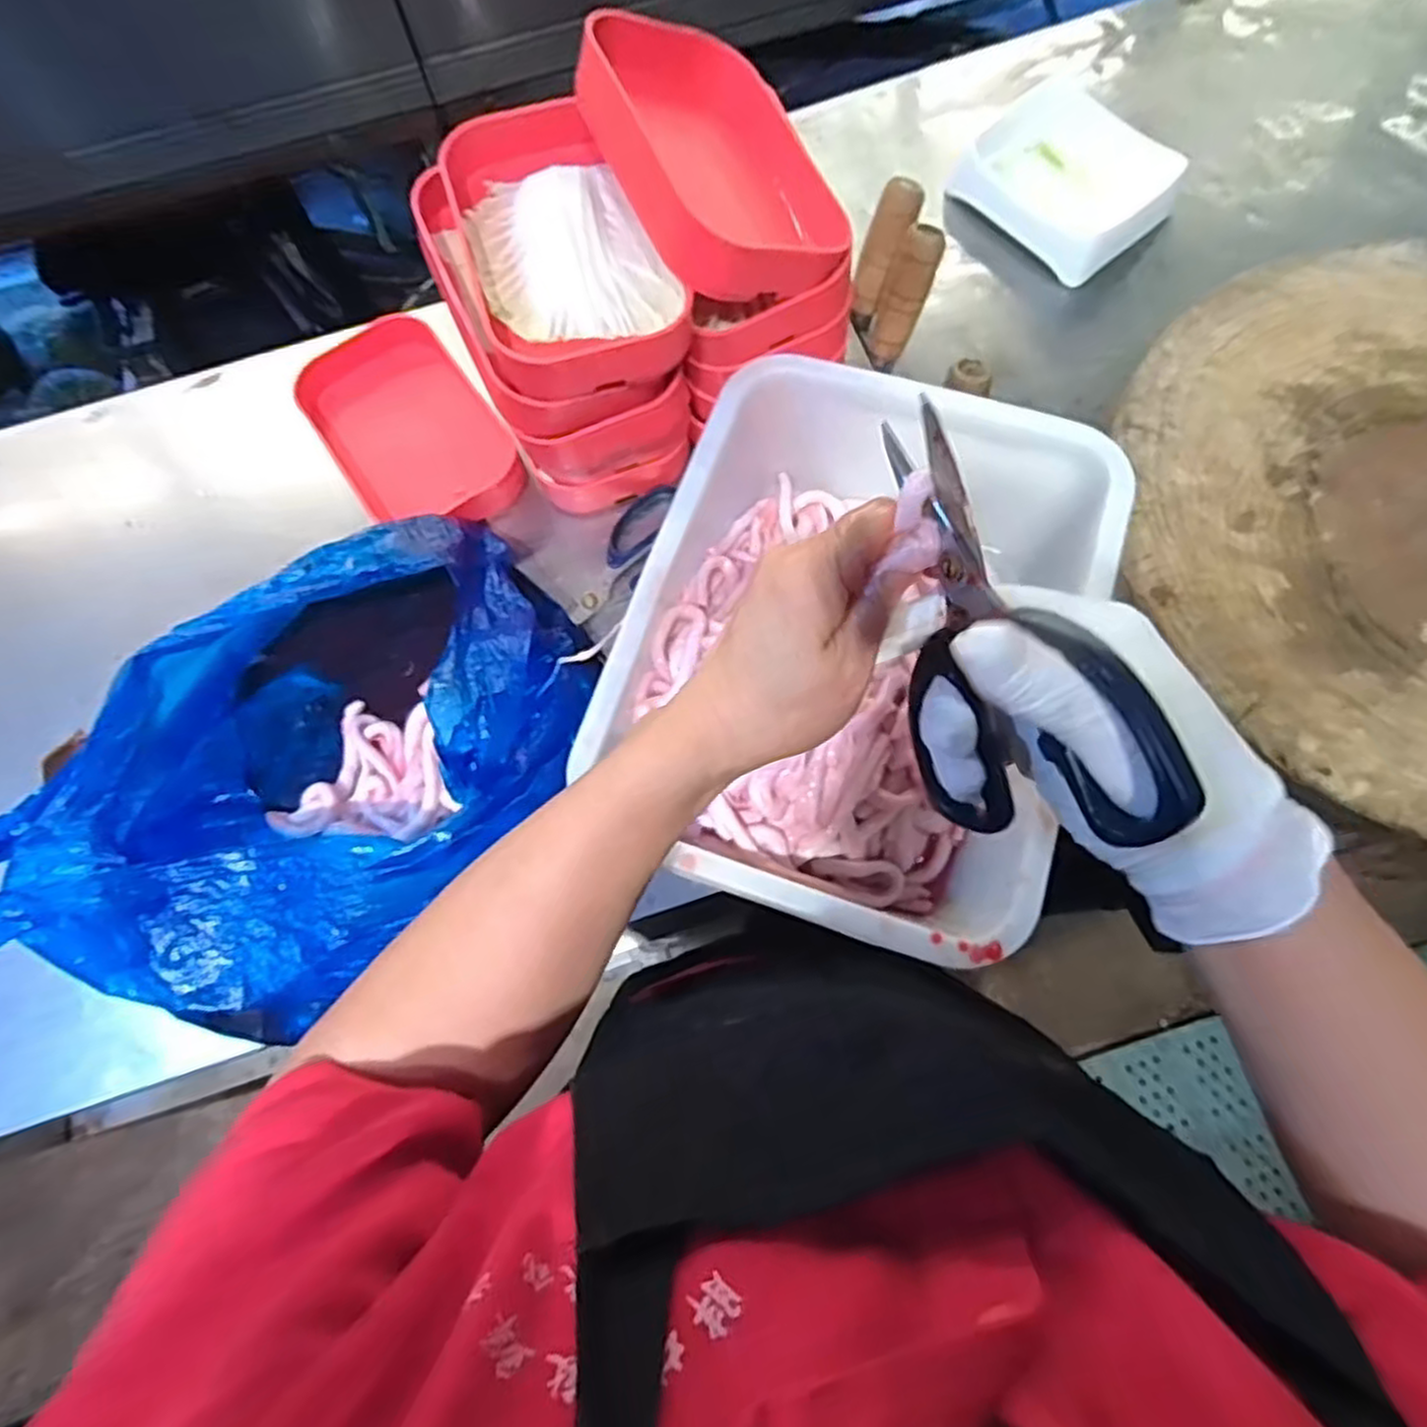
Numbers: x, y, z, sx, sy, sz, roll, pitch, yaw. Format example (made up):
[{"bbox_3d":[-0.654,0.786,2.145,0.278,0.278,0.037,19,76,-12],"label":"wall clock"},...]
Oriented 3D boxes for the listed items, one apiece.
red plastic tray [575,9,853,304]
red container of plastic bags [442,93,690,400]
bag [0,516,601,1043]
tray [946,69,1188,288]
[{"bbox_3d":[0.003,-0.332,0.464,0.140,0.045,0.186,-18,77,-32],"label":"red plastic tray"},{"bbox_3d":[-0.098,-0.290,0.468,0.116,0.042,0.197,-23,73,-5],"label":"red container of plastic bags"},{"bbox_3d":[-0.246,0.021,0.468,0.354,0.158,0.250,-43,76,-10],"label":"bag"},{"bbox_3d":[0.295,-0.453,0.648,0.125,0.054,0.158,-40,75,-10],"label":"tray"}]

